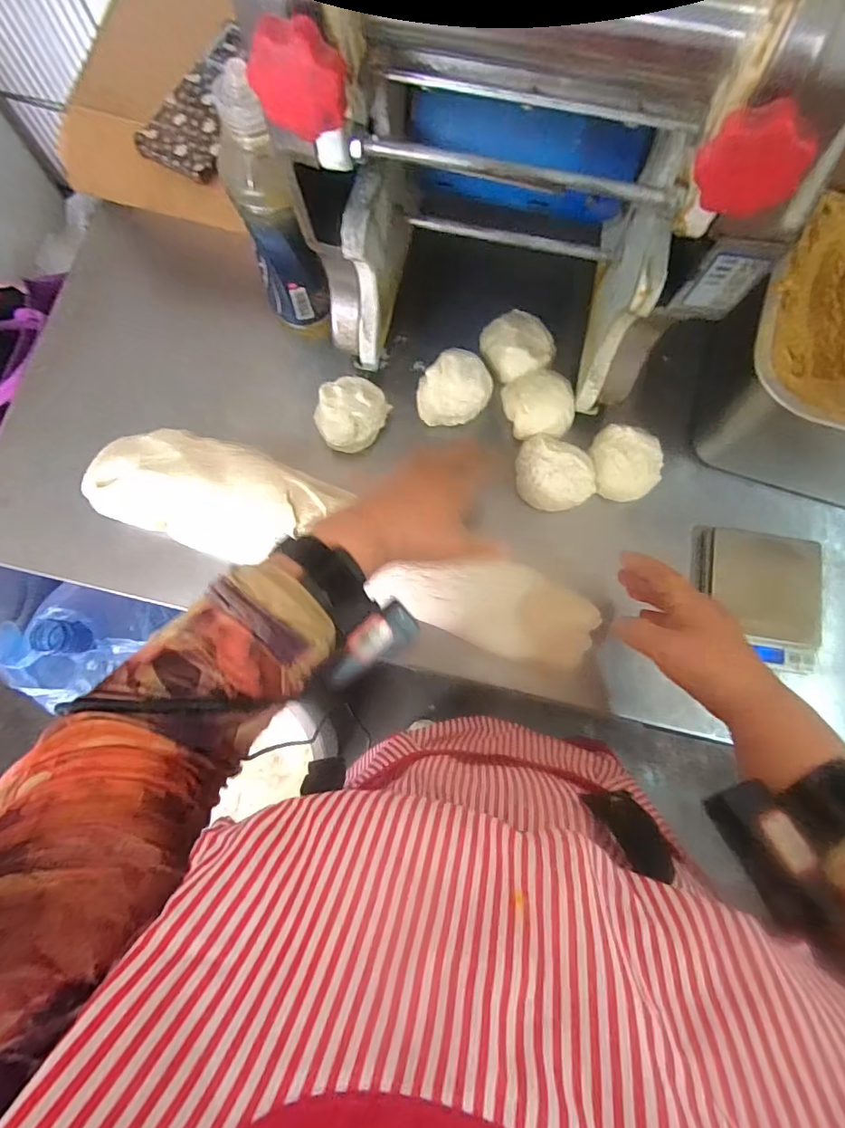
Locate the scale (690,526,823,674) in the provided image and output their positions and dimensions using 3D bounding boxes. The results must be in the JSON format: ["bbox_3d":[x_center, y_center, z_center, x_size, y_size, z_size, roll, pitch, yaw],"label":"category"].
[{"bbox_3d":[0.316,0.031,0.494,0.107,0.018,0.131,3,76,2],"label":"scale"}]

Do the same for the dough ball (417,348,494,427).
[{"bbox_3d":[0.030,-0.170,0.521,0.074,0.041,0.060,-37,78,-7],"label":"dough ball"}]

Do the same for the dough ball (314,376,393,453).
[{"bbox_3d":[-0.068,-0.146,0.520,0.069,0.040,0.063,0,76,1],"label":"dough ball"}]

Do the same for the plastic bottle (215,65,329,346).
[{"bbox_3d":[-0.121,-0.268,0.451,0.059,0.214,0.068,-19,77,-3],"label":"plastic bottle"}]

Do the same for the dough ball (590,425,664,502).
[{"bbox_3d":[0.194,-0.093,0.517,0.064,0.053,0.063,0,76,1],"label":"dough ball"}]

